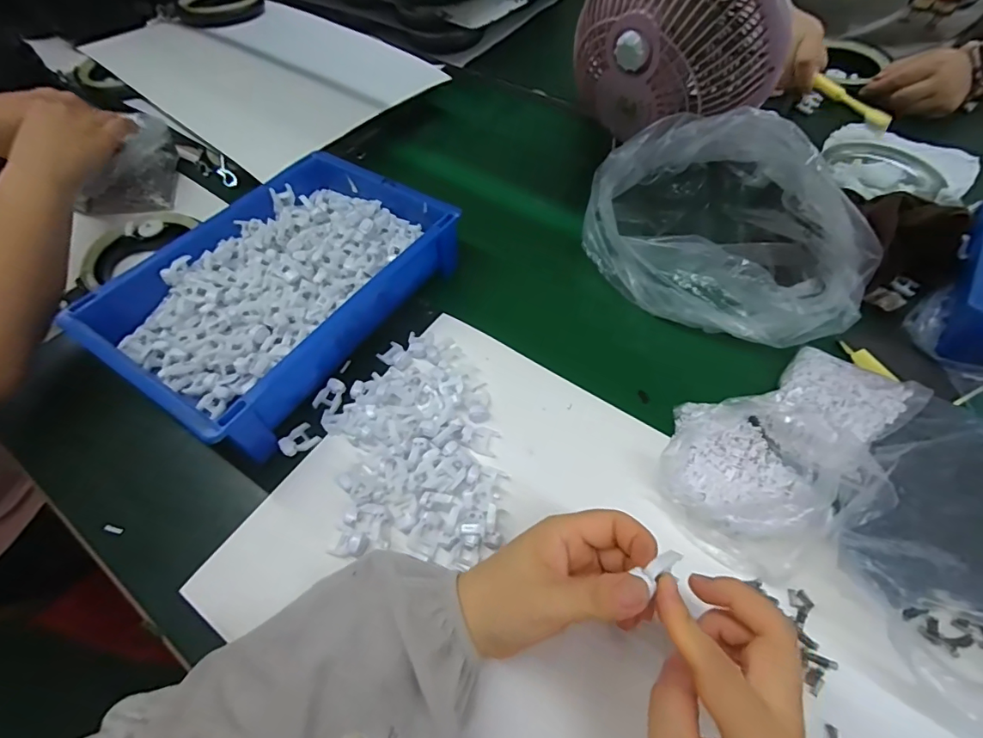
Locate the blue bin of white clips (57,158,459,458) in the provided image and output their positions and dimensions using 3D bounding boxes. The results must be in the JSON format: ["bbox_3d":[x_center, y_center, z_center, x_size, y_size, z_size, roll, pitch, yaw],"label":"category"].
[{"bbox_3d":[-0.195,-0.084,0.457,0.202,0.068,0.300,28,63,20],"label":"blue bin of white clips"}]

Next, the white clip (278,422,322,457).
[{"bbox_3d":[-0.162,0.059,0.399,0.029,0.013,0.022,-40,63,-20],"label":"white clip"}]

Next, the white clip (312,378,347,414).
[{"bbox_3d":[-0.142,0.022,0.419,0.022,0.009,0.028,18,60,15],"label":"white clip"}]

